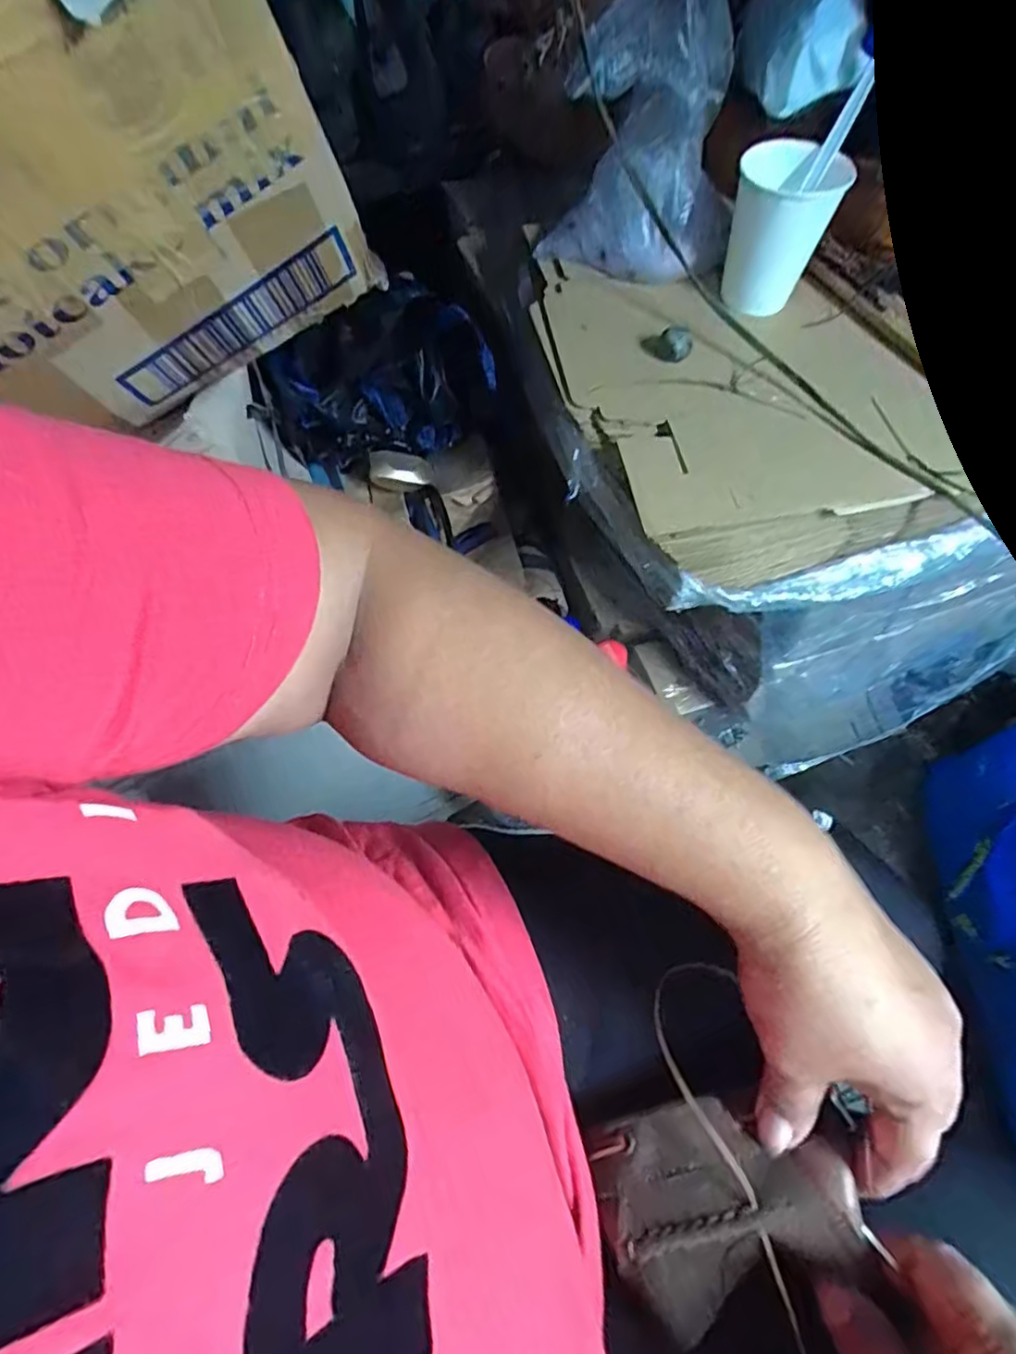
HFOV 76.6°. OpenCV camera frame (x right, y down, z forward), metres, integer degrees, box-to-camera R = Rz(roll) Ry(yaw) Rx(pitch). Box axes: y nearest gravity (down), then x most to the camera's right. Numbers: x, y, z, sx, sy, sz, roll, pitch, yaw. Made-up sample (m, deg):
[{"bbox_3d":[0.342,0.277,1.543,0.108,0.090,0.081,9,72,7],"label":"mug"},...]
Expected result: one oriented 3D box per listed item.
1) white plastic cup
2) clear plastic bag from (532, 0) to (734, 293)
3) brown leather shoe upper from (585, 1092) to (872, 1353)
[{"bbox_3d":[0.195,-0.321,0.462,0.071,0.082,0.061,9,62,9],"label":"white plastic cup"},{"bbox_3d":[0.095,-0.383,0.449,0.136,0.164,0.078,16,63,12],"label":"clear plastic bag"},{"bbox_3d":[0.087,0.210,0.257,0.094,0.022,0.070,-16,61,-5],"label":"brown leather shoe upper"}]

